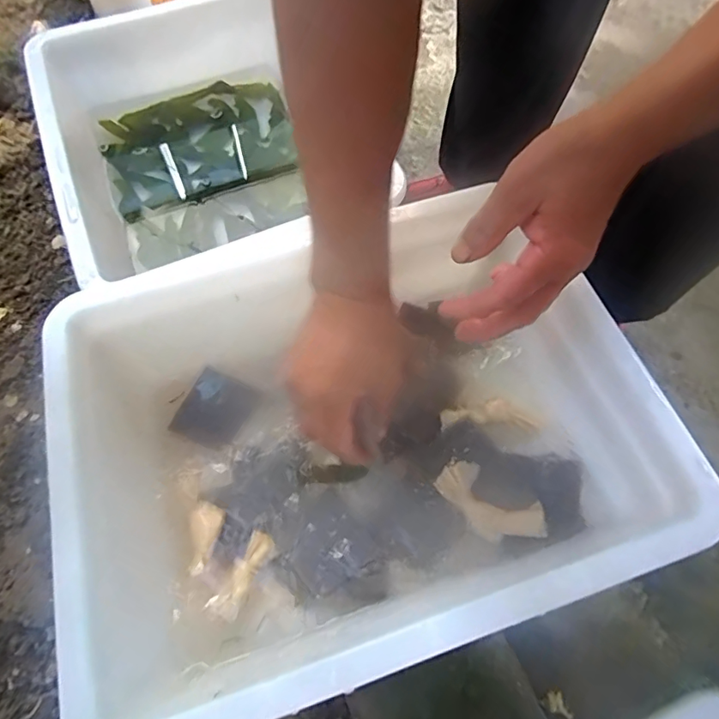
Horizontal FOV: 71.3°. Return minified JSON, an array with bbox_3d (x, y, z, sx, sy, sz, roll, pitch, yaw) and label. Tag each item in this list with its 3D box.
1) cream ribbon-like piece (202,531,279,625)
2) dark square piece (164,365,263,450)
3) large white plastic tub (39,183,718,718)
[{"bbox_3d":[-0.082,0.151,0.351,0.021,0.010,0.059,28,65,13],"label":"cream ribbon-like piece"},{"bbox_3d":[-0.121,0.042,0.415,0.057,0.005,0.060,24,64,12],"label":"dark square piece"},{"bbox_3d":[0.008,0.059,0.343,0.341,0.113,0.247,-16,62,-10],"label":"large white plastic tub"}]

